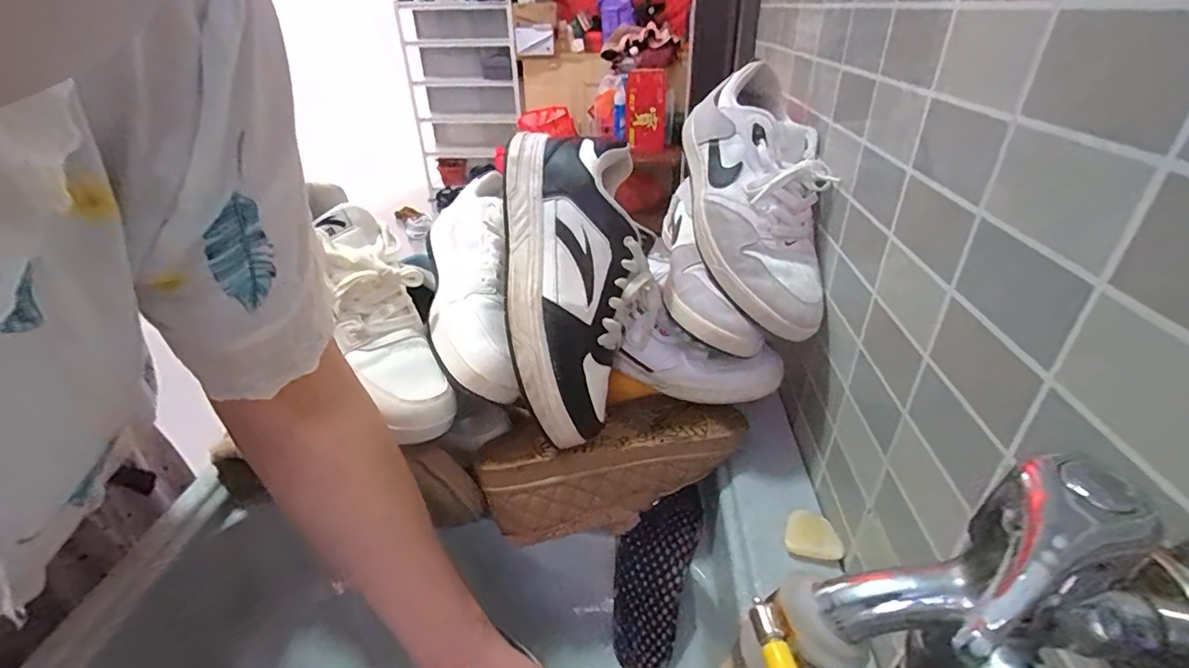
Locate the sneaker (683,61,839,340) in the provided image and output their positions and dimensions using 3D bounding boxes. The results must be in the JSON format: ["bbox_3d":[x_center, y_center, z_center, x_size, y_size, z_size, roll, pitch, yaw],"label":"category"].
[{"bbox_3d":[0.148,-0.127,0.464,0.112,0.081,0.264,-6,76,-7],"label":"sneaker"}]

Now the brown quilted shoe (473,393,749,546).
[{"bbox_3d":[0.017,0.118,0.500,0.247,0.086,0.096,-8,34,-11],"label":"brown quilted shoe"}]

